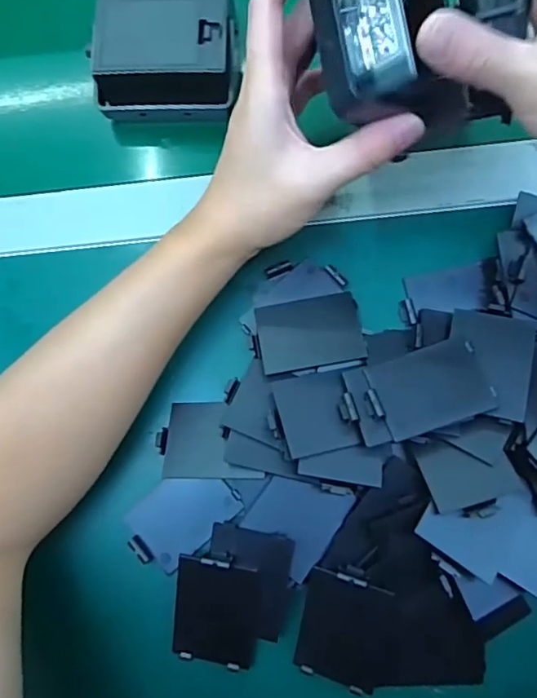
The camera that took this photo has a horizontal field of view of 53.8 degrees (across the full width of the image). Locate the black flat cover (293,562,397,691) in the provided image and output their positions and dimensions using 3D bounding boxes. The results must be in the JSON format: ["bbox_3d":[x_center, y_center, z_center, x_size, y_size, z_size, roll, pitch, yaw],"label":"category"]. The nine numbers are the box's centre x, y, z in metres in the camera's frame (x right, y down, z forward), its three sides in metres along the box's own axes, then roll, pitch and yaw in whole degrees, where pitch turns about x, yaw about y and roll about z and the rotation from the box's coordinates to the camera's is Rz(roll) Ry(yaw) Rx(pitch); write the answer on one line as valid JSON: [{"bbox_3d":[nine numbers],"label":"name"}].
[{"bbox_3d":[0.040,0.151,0.286,0.045,0.010,0.066,12,98,13],"label":"black flat cover"}]

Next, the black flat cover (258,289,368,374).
[{"bbox_3d":[0.025,-0.010,0.320,0.060,0.004,0.044,-10,68,1],"label":"black flat cover"}]

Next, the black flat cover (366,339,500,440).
[{"bbox_3d":[0.088,0.021,0.293,0.065,0.005,0.044,-18,66,-2],"label":"black flat cover"}]

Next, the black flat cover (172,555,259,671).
[{"bbox_3d":[-0.030,0.146,0.293,0.046,0.008,0.066,7,102,7],"label":"black flat cover"}]

